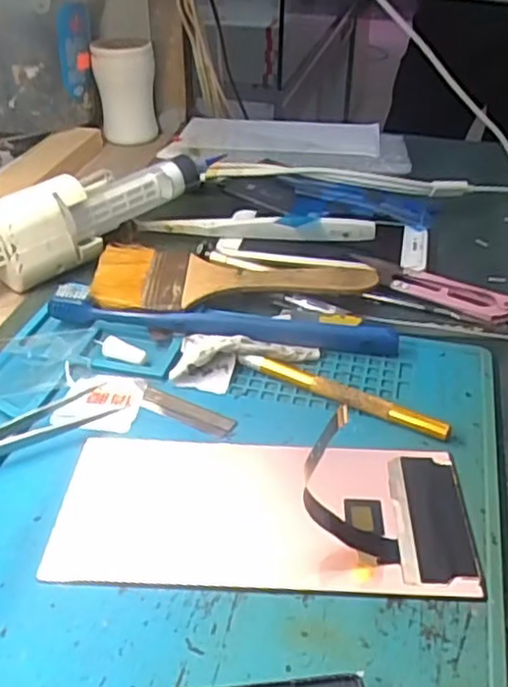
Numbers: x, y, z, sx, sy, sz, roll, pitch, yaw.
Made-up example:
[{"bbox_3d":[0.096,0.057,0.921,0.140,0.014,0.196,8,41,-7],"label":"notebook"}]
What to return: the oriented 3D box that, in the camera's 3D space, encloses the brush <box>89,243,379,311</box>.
[{"bbox_3d":[-0.013,-0.036,0.402,0.161,0.010,0.063,4,36,3],"label":"brush"}]

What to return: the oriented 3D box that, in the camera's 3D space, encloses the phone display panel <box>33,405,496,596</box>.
[{"bbox_3d":[0.004,0.058,0.272,0.159,0.026,0.078,2,36,0],"label":"phone display panel"}]

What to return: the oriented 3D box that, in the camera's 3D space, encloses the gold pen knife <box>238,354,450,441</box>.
[{"bbox_3d":[0.040,0.023,0.327,0.106,0.008,0.008,21,40,24],"label":"gold pen knife"}]

